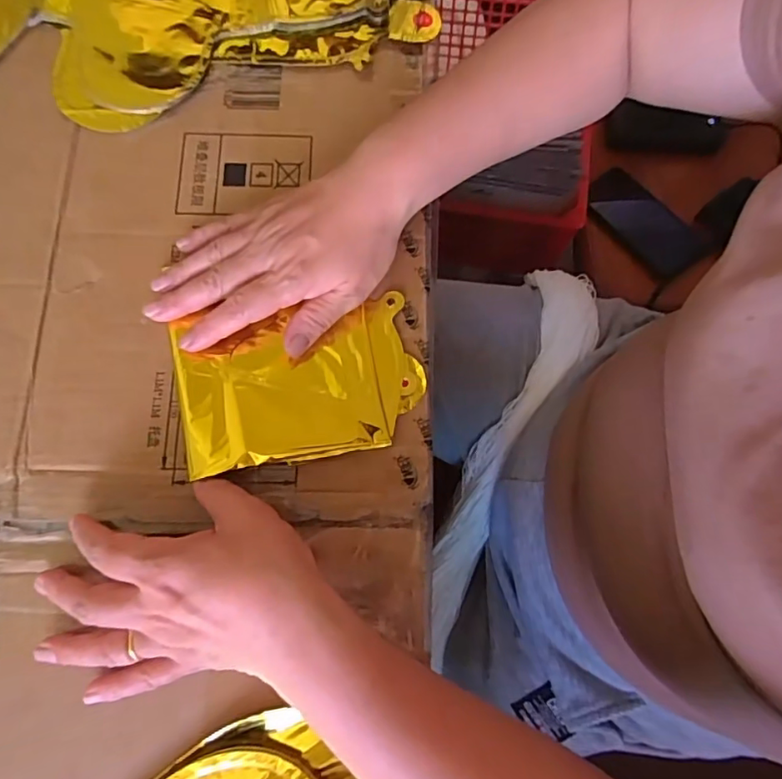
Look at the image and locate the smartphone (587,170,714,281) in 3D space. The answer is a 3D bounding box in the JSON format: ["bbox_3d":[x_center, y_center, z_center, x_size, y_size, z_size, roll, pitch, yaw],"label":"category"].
[{"bbox_3d":[0.344,-0.229,0.752,0.086,0.015,0.172,-38,75,-11],"label":"smartphone"}]

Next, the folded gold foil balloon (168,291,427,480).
[{"bbox_3d":[-0.056,-0.004,0.340,0.147,0.019,0.094,-11,76,-4],"label":"folded gold foil balloon"}]

